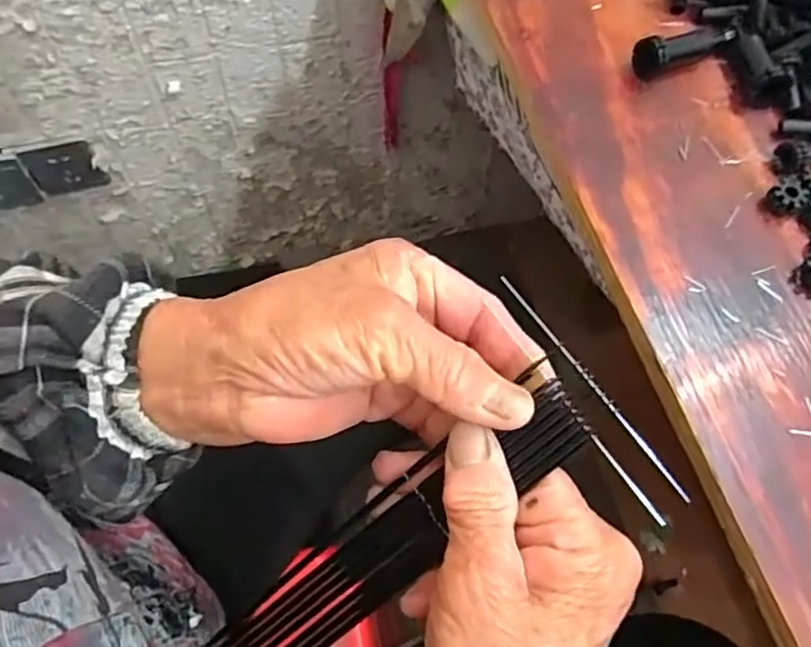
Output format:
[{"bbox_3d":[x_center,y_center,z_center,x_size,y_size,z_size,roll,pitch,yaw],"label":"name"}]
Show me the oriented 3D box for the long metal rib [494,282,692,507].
[{"bbox_3d":[0.062,0.018,0.221,0.004,0.004,0.093,-29,68,-18],"label":"long metal rib"}]

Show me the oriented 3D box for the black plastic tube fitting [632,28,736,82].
[{"bbox_3d":[0.172,-0.170,0.396,0.069,0.022,0.019,-22,66,-15],"label":"black plastic tube fitting"}]

